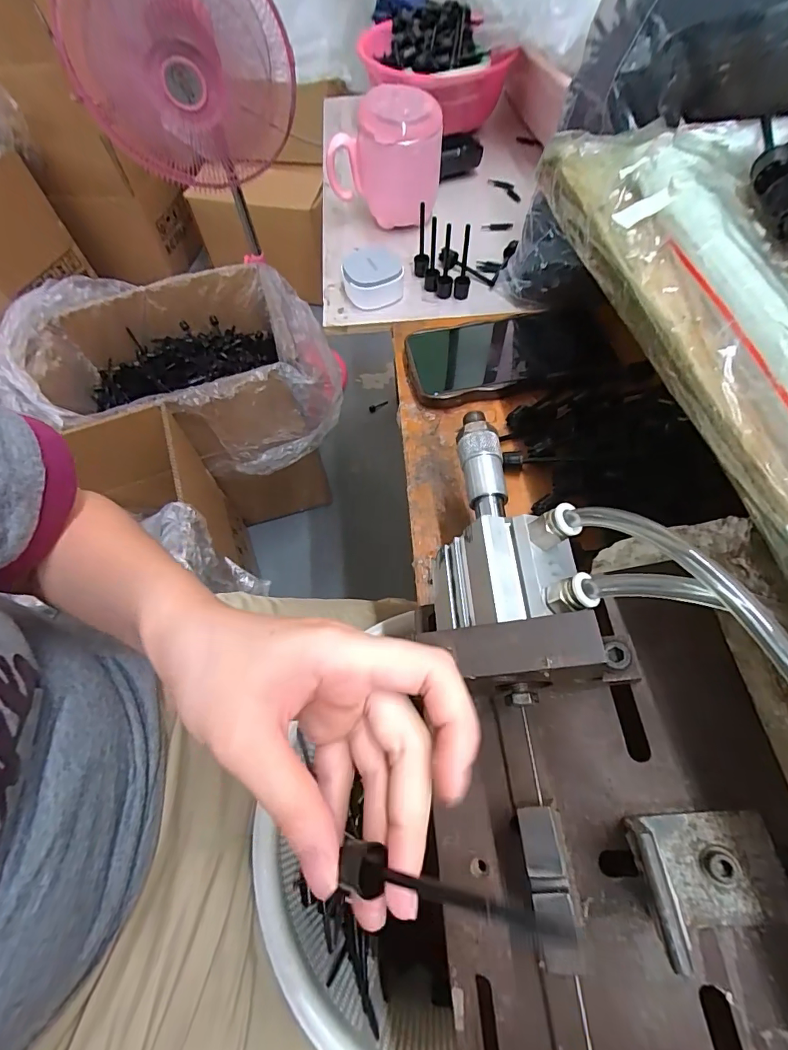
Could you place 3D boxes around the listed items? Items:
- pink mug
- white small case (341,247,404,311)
[{"bbox_3d":[-0.009,-0.365,0.454,0.108,0.102,0.068,9,63,7],"label":"pink mug"},{"bbox_3d":[-0.022,-0.238,0.426,0.054,0.032,0.062,-11,62,-4],"label":"white small case"}]

